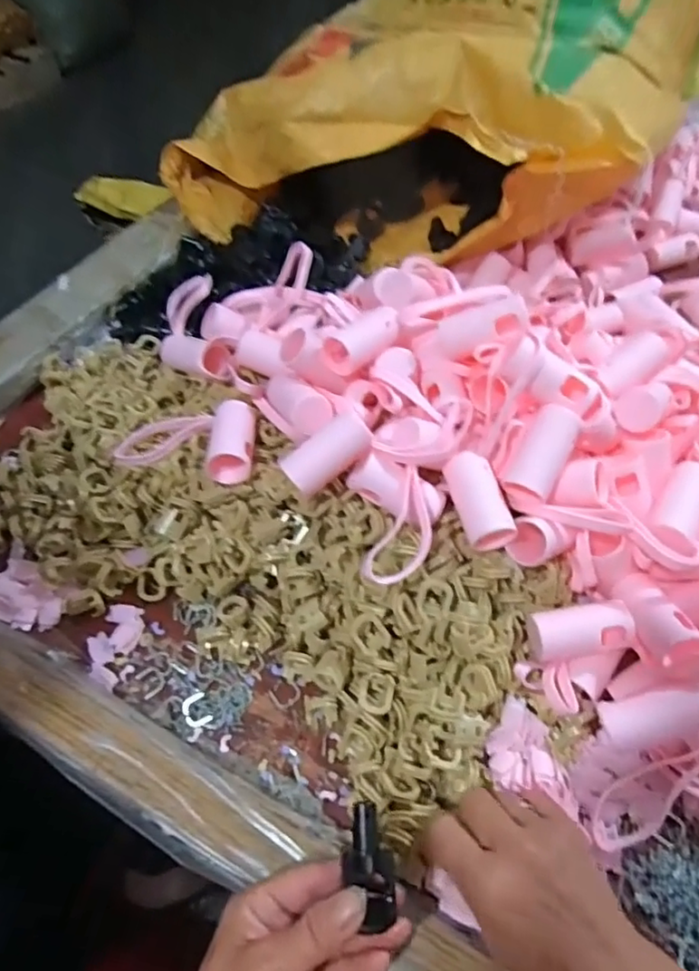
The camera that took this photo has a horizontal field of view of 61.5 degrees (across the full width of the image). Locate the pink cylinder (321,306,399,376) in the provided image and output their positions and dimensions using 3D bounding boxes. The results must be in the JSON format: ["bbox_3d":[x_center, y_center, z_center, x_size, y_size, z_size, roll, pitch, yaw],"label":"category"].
[{"bbox_3d":[0.009,-0.110,0.438,0.063,0.024,0.025,-37,66,-9],"label":"pink cylinder"}]

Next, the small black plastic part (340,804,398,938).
[{"bbox_3d":[0.010,0.186,0.290,0.024,0.022,0.051,-12,66,-9],"label":"small black plastic part"}]

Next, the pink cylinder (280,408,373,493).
[{"bbox_3d":[-0.013,-0.021,0.392,0.062,0.022,0.025,-38,64,3],"label":"pink cylinder"}]

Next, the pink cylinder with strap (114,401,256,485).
[{"bbox_3d":[-0.122,-0.039,0.450,0.119,0.040,0.070,16,57,11],"label":"pink cylinder with strap"}]

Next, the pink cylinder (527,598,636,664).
[{"bbox_3d":[0.151,0.094,0.382,0.065,0.024,0.028,-7,56,-5],"label":"pink cylinder"}]

